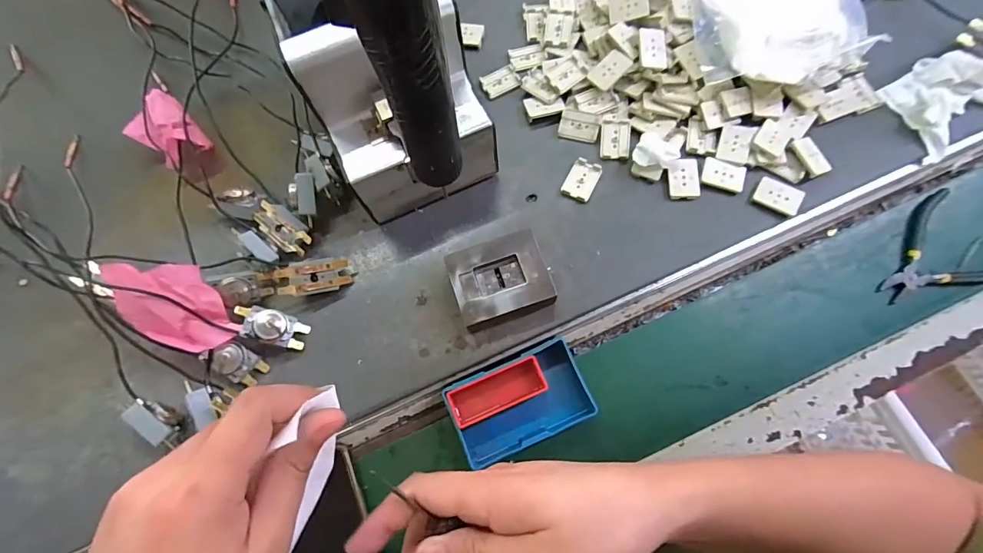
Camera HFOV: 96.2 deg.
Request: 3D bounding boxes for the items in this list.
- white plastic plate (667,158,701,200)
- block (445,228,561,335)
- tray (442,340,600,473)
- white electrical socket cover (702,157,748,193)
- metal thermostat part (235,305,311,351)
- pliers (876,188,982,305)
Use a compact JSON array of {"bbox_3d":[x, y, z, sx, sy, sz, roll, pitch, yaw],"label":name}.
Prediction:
[{"bbox_3d":[0.178,-0.091,0.411,0.027,0.010,0.038,-3,73,1],"label":"white plastic plate"},{"bbox_3d":[0.007,0.004,0.382,0.078,0.031,0.068,-19,74,-3],"label":"block"},{"bbox_3d":[0.024,0.107,0.380,0.113,0.026,0.071,-24,74,-5],"label":"tray"},{"bbox_3d":[0.214,-0.094,0.407,0.038,0.008,0.027,17,75,7],"label":"white electrical socket cover"},{"bbox_3d":[-0.188,0.042,0.373,0.056,0.026,0.026,14,75,6],"label":"metal thermostat part"},{"bbox_3d":[0.417,-0.013,0.409,0.121,0.010,0.093,-38,76,-9],"label":"pliers"}]

